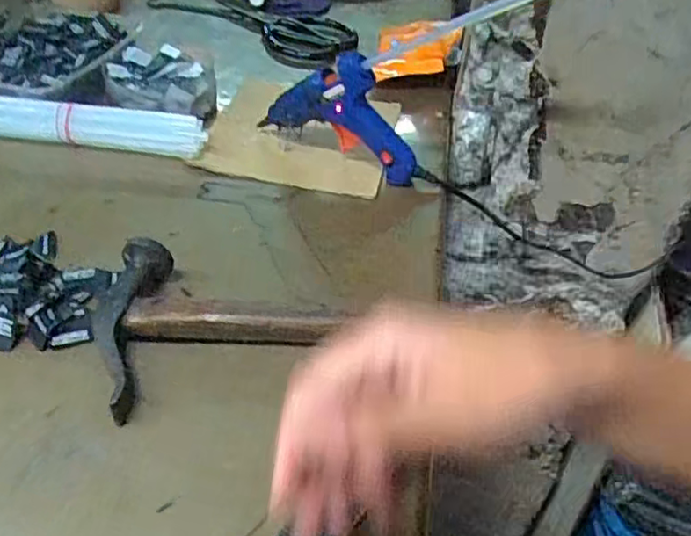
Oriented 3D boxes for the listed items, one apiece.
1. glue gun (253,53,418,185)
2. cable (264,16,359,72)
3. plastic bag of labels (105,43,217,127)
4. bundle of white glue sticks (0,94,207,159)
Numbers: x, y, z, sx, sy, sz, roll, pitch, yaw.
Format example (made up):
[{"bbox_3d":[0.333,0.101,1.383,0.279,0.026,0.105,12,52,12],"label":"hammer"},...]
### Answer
[{"bbox_3d":[-0.005,-0.125,0.518,0.133,0.094,0.025,15,42,12],"label":"glue gun"},{"bbox_3d":[-0.041,-0.255,0.722,0.101,0.020,0.105,6,41,2],"label":"cable"},{"bbox_3d":[-0.166,-0.166,0.586,0.090,0.035,0.090,-5,42,-11],"label":"plastic bag of labels"},{"bbox_3d":[-0.208,-0.114,0.526,0.181,0.034,0.025,5,41,0],"label":"bundle of white glue sticks"}]

